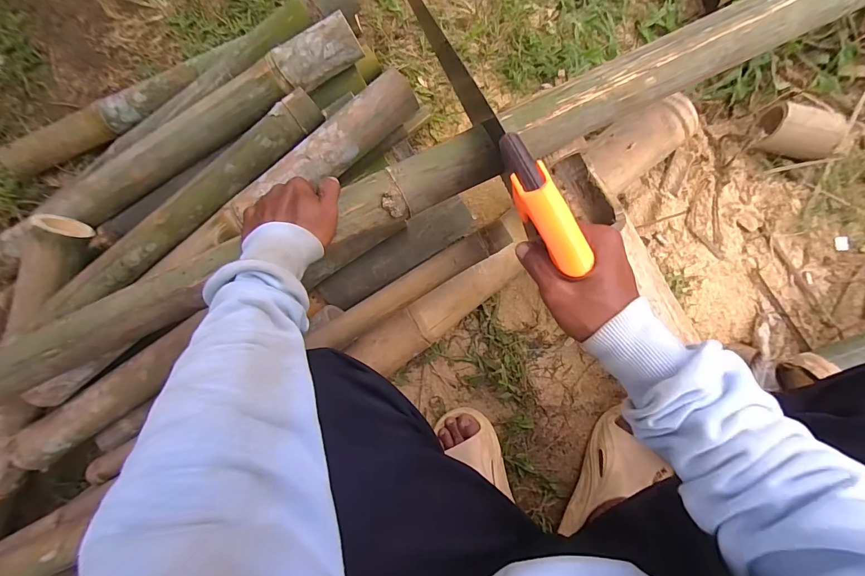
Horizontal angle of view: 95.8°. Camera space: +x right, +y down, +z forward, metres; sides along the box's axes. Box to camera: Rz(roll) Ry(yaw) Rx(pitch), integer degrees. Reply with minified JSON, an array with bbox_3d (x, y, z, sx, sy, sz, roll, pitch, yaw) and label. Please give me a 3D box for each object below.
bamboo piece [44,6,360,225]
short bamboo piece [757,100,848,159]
[{"bbox_3d":[-0.337,-0.235,0.572,0.517,0.057,0.060,-28,81,5],"label":"bamboo piece"},{"bbox_3d":[0.536,-0.221,0.575,0.107,0.054,0.067,27,89,10],"label":"short bamboo piece"}]

